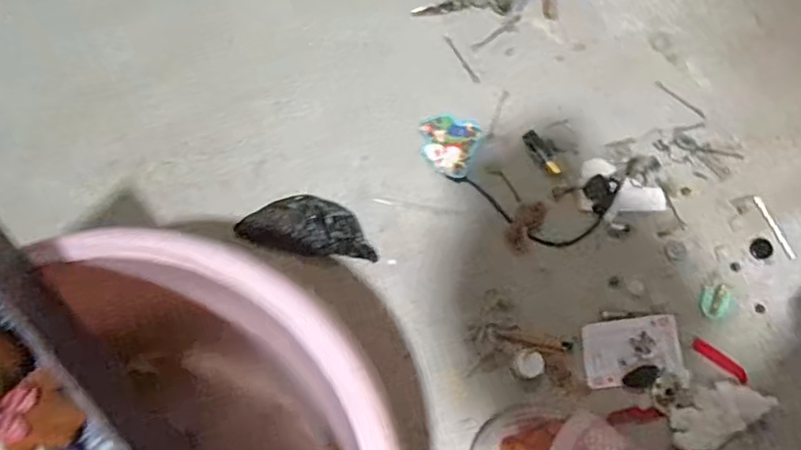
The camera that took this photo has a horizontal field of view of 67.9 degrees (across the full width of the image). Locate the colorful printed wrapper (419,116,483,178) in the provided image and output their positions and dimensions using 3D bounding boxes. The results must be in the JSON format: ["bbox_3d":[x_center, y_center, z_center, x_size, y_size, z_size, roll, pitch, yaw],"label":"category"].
[{"bbox_3d":[0.043,-0.076,0.555,0.055,0.013,0.056,0,77,-1],"label":"colorful printed wrapper"}]

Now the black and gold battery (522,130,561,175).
[{"bbox_3d":[0.132,-0.068,0.554,0.013,0.012,0.048,-32,80,-8],"label":"black and gold battery"}]

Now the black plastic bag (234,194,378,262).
[{"bbox_3d":[-0.082,0.000,0.531,0.120,0.011,0.051,6,77,0],"label":"black plastic bag"}]

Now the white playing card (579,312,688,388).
[{"bbox_3d":[0.203,0.110,0.520,0.086,0.004,0.054,-7,77,-3],"label":"white playing card"}]

